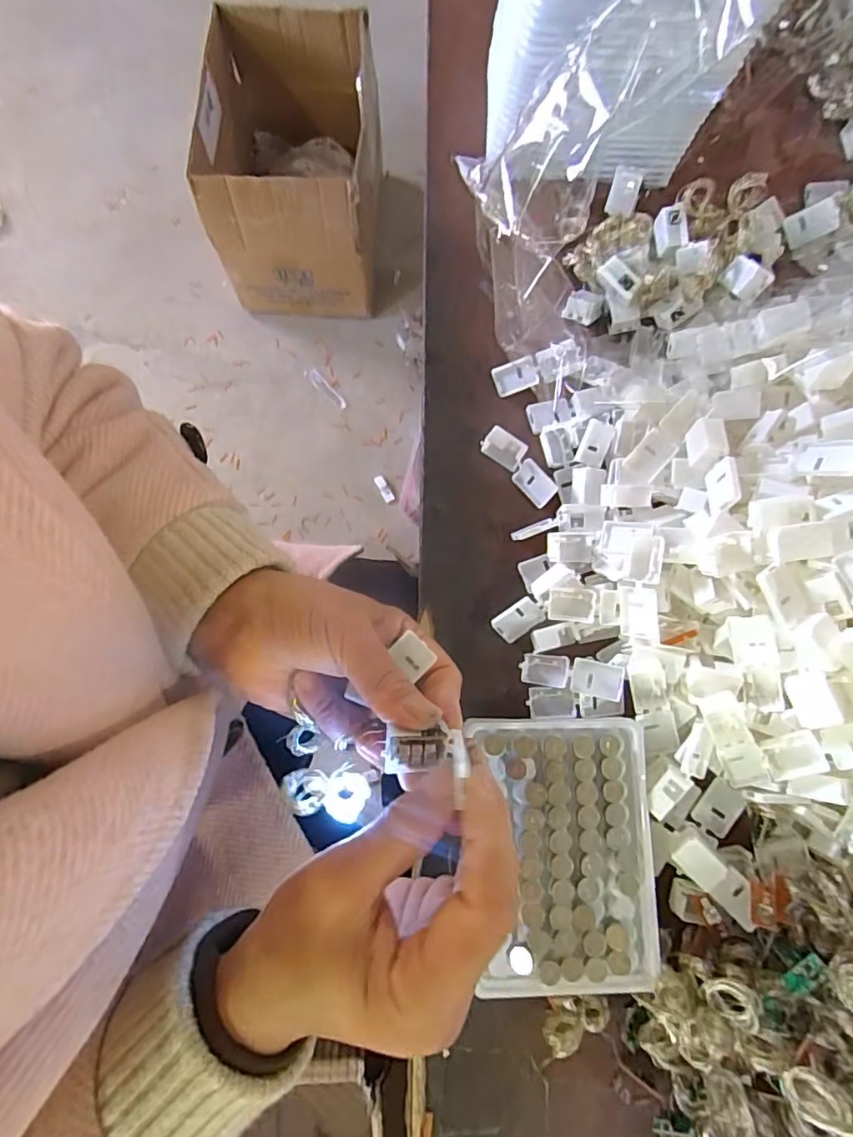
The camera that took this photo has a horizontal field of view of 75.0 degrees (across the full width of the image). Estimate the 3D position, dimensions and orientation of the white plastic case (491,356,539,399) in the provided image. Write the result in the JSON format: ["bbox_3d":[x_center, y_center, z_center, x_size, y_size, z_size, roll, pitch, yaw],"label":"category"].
[{"bbox_3d":[0.058,-0.124,0.361,0.028,0.005,0.019,-14,79,-3],"label":"white plastic case"}]

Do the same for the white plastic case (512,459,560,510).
[{"bbox_3d":[0.067,-0.052,0.343,0.005,0.020,0.028,-24,72,-46],"label":"white plastic case"}]

